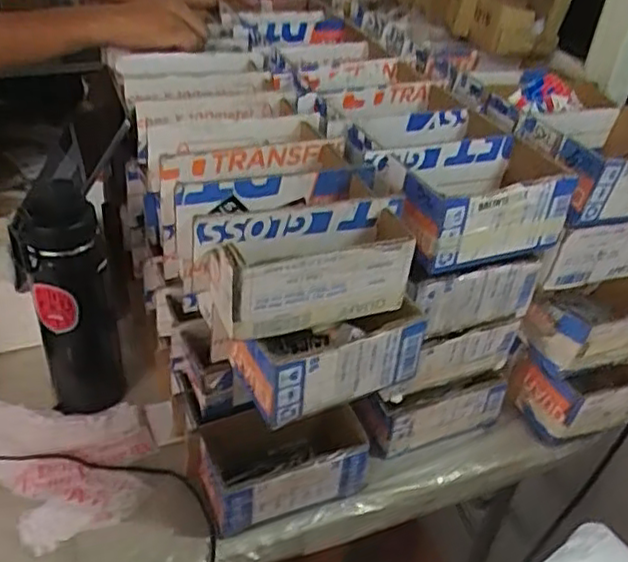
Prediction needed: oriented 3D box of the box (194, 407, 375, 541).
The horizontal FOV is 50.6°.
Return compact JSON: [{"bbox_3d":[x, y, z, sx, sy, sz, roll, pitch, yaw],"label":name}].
[{"bbox_3d":[-0.026,0.181,0.674,0.173,0.076,0.086,-11,41,-21],"label":"box"}]

